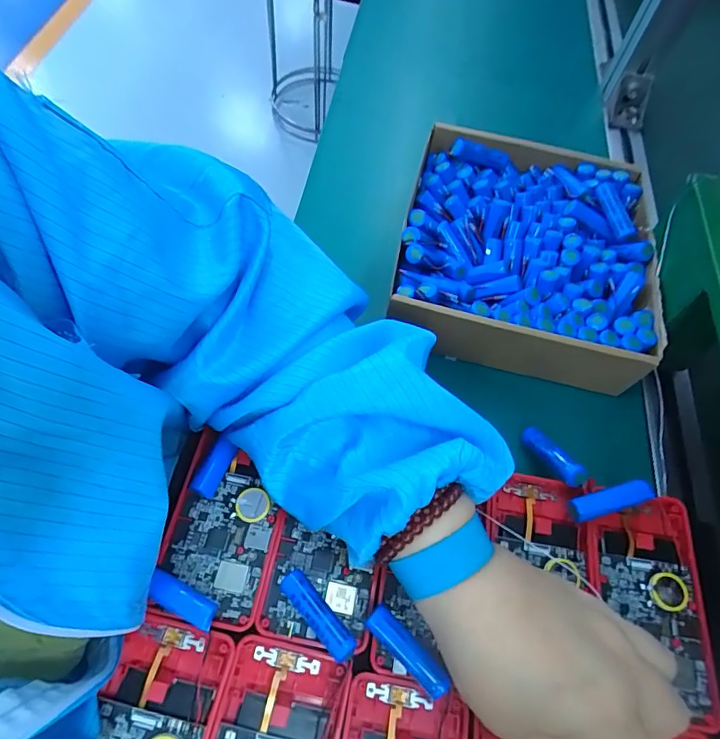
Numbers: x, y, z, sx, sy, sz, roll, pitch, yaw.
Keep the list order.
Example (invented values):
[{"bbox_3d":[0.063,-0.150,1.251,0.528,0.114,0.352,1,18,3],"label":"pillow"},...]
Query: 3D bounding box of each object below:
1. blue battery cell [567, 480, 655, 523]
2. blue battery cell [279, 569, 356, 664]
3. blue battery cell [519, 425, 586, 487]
[{"bbox_3d":[0.153,0.081,0.301,0.054,0.015,0.014,-14,66,-8],"label":"blue battery cell"},{"bbox_3d":[-0.023,0.131,0.263,0.014,0.015,0.050,-38,63,-18],"label":"blue battery cell"},{"bbox_3d":[0.127,0.056,0.326,0.015,0.012,0.050,-19,32,-11],"label":"blue battery cell"}]

